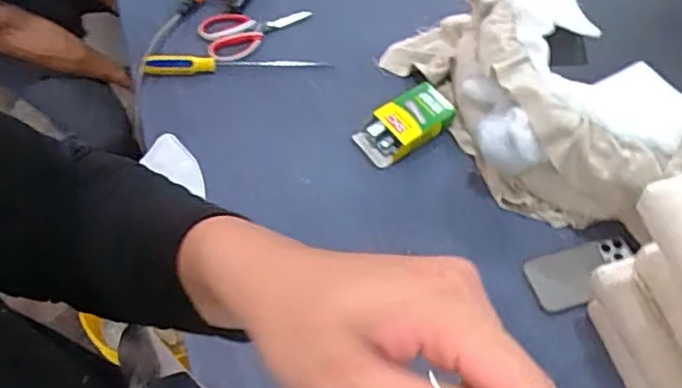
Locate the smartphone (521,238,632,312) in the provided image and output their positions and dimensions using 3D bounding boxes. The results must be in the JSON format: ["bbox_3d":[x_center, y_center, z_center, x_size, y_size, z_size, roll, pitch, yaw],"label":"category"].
[{"bbox_3d":[0.340,0.110,0.892,0.151,0.015,0.080,-17,61,-5],"label":"smartphone"}]

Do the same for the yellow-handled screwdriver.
[{"bbox_3d":[-0.171,-0.219,1.061,0.302,0.039,0.026,-5,60,-5],"label":"yellow-handled screwdriver"}]

